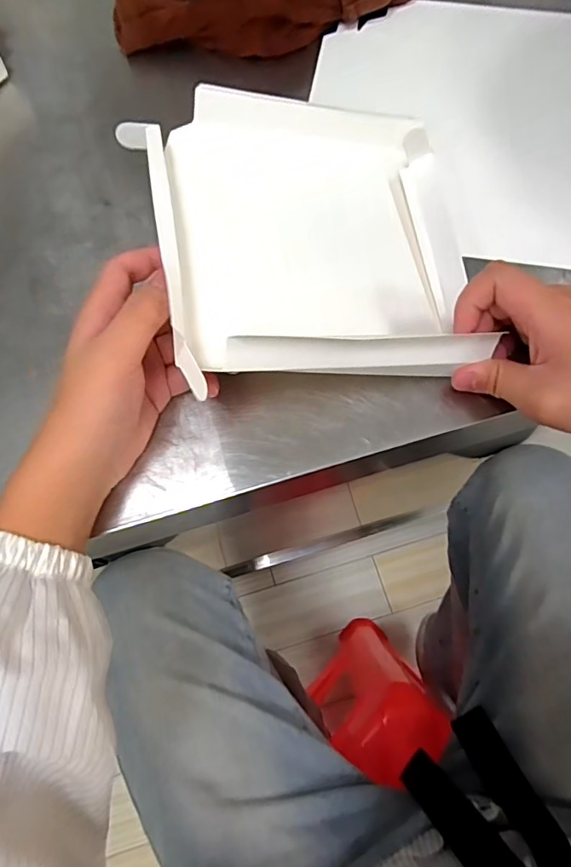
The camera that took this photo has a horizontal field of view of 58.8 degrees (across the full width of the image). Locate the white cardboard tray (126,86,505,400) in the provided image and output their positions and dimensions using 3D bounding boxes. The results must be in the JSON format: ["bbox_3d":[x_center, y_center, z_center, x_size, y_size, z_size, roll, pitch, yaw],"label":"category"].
[{"bbox_3d":[0.021,-0.130,0.330,0.211,0.049,0.214,-5,69,-17],"label":"white cardboard tray"}]

